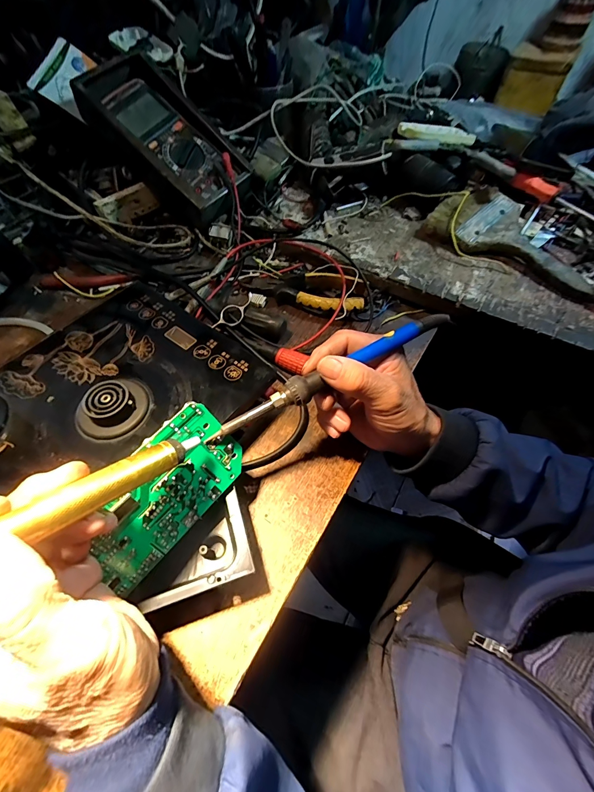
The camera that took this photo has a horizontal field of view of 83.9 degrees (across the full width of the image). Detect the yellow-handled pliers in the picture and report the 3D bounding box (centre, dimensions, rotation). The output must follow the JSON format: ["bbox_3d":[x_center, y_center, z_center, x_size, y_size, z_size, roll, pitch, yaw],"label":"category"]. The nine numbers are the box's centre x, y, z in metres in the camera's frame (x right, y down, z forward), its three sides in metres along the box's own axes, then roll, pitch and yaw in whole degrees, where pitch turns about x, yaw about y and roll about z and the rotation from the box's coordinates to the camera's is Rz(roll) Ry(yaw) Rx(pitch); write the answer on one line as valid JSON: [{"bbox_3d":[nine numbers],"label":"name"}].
[{"bbox_3d":[0.006,-0.127,0.403,0.147,0.029,0.050,12,61,7],"label":"yellow-handled pliers"}]

